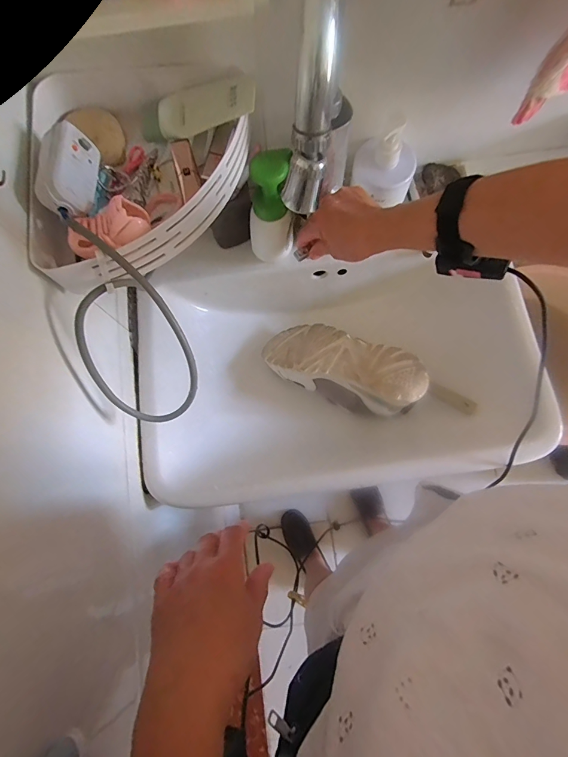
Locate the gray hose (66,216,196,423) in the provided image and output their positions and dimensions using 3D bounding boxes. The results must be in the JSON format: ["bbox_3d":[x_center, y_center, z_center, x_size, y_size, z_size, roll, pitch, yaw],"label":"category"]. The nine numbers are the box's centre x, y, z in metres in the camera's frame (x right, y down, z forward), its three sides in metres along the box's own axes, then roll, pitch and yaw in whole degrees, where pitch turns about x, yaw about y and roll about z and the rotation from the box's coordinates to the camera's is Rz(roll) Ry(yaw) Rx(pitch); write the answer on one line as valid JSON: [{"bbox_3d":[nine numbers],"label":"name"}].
[{"bbox_3d":[-0.154,-0.048,0.381,0.102,0.039,0.216,-13,120,-5],"label":"gray hose"}]

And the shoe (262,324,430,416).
[{"bbox_3d":[0.100,-0.018,0.631,0.268,0.091,0.112,20,77,24],"label":"shoe"}]

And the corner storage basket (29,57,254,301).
[{"bbox_3d":[-0.150,-0.205,0.380,0.192,0.082,0.220,-1,77,2],"label":"corner storage basket"}]

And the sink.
[{"bbox_3d":[0.077,-0.027,0.610,0.578,0.156,0.382,-8,76,0],"label":"sink"}]

